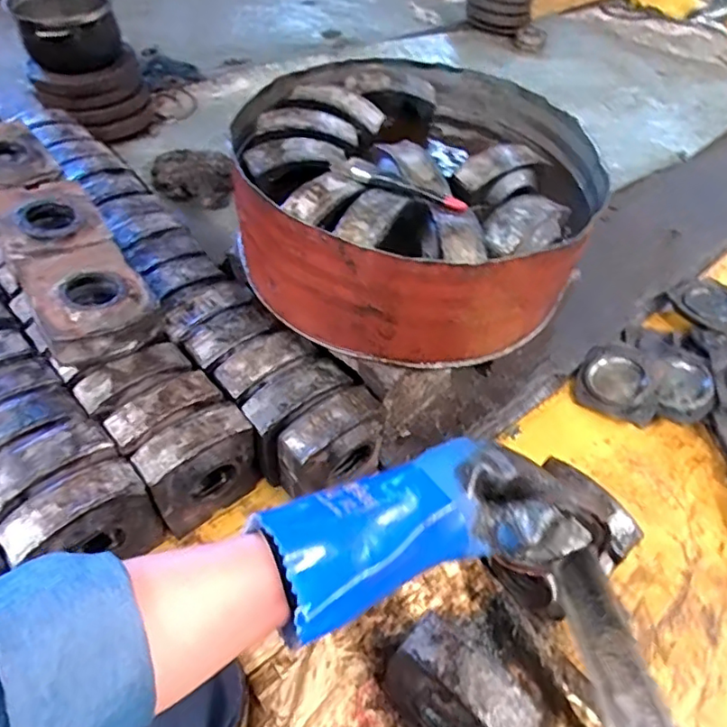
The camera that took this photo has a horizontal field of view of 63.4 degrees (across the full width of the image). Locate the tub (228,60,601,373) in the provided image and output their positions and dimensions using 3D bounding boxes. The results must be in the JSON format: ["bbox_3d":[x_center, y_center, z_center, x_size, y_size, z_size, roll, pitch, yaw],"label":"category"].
[{"bbox_3d":[0.083,-0.255,0.912,0.502,0.192,0.521,4,49,-4],"label":"tub"}]

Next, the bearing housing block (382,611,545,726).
[{"bbox_3d":[0.098,0.371,0.644,0.150,0.150,0.077,35,54,21],"label":"bearing housing block"}]

